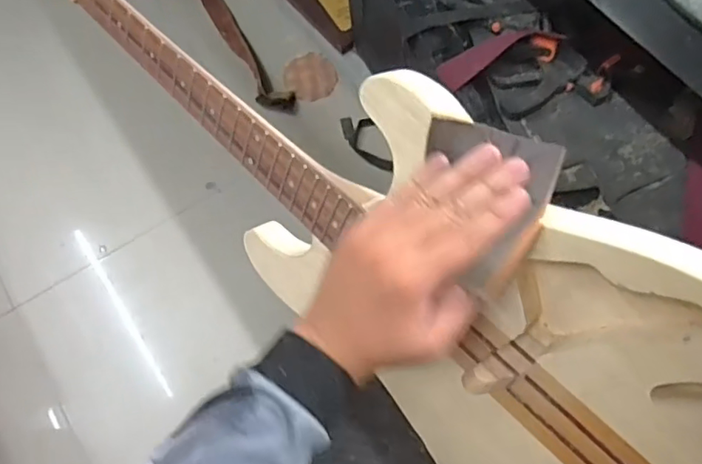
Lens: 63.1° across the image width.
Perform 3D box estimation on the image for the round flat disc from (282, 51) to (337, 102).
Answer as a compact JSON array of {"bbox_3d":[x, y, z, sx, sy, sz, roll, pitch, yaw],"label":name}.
[{"bbox_3d":[-0.095,-0.365,1.340,0.118,0.007,0.131,-35,72,-14],"label":"round flat disc"}]

